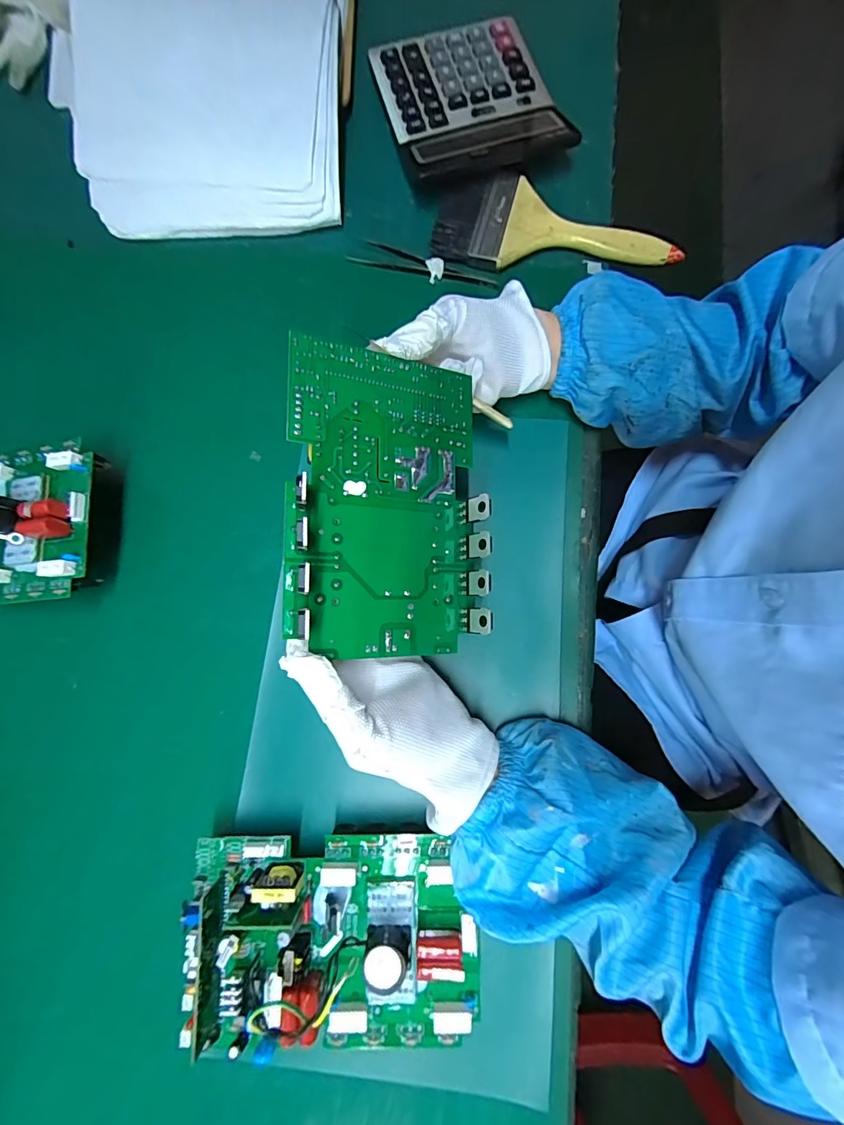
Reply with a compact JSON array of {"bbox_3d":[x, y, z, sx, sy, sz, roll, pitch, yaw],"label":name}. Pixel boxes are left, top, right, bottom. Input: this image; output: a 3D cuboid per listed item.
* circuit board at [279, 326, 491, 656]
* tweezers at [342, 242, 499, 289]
[{"bbox_3d":[-0.016,-0.037,0.251,0.112,0.026,0.173,4,84,-24],"label":"circuit board"},{"bbox_3d":[0.001,-0.260,0.389,0.129,0.008,0.022,16,80,4],"label":"tweezers"}]

